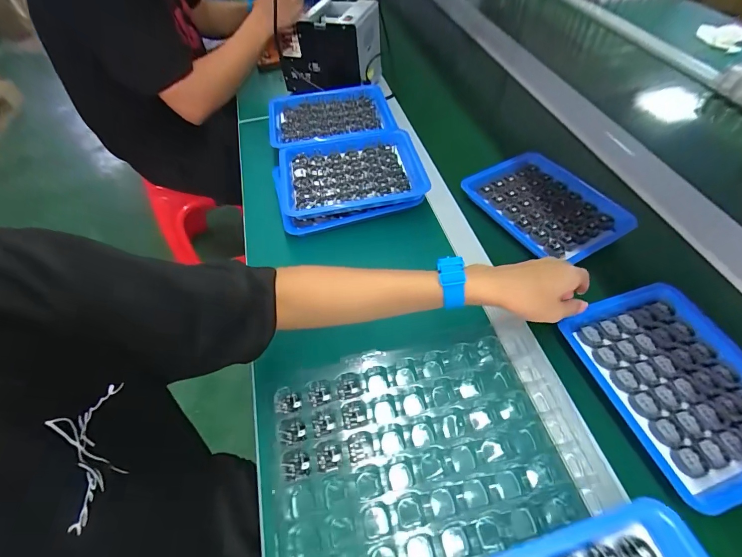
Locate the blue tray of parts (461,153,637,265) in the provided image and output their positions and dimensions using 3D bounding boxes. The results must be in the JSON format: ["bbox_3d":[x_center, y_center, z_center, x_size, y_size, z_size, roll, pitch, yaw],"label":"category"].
[{"bbox_3d":[0.275,-0.116,0.569,0.166,0.029,0.211,-25,56,-16],"label":"blue tray of parts"}]

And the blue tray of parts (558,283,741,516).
[{"bbox_3d":[0.350,0.115,0.407,0.164,0.037,0.214,-16,54,-9],"label":"blue tray of parts"}]

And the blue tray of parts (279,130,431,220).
[{"bbox_3d":[-0.031,-0.168,0.575,0.225,0.031,0.164,-11,54,-6],"label":"blue tray of parts"}]

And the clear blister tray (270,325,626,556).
[{"bbox_3d":[0.072,0.230,0.314,0.306,0.040,0.353,-11,54,-6],"label":"clear blister tray"}]

